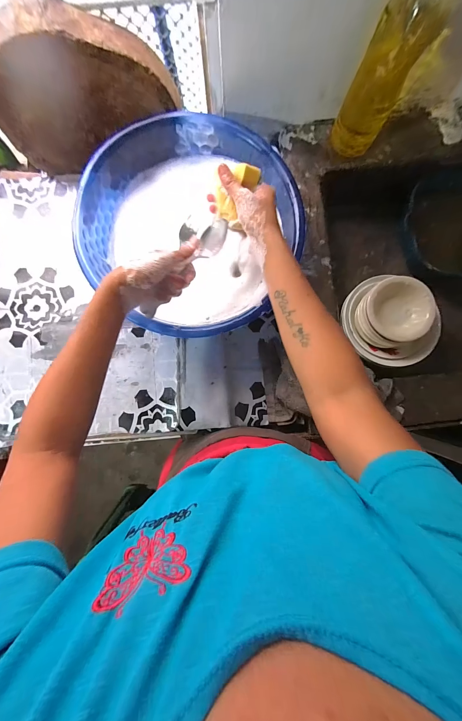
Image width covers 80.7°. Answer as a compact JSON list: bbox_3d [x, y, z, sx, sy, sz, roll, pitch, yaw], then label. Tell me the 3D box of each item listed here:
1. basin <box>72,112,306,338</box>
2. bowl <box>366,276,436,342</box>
[{"bbox_3d":[-0.056,-0.222,0.466,0.331,0.101,0.333,0,85,1],"label":"basin"},{"bbox_3d":[0.290,-0.087,0.474,0.109,0.033,0.106,0,85,1],"label":"bowl"}]

